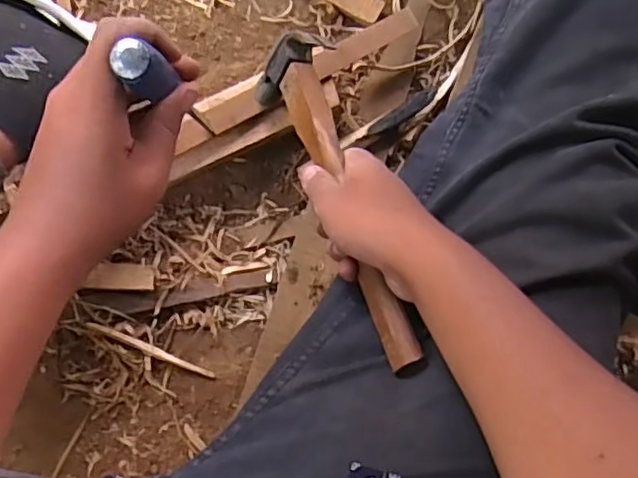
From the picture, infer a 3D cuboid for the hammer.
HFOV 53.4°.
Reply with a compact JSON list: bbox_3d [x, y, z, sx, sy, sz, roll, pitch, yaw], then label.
[{"bbox_3d":[0.011,-0.033,0.475,0.043,0.073,0.279,-16,65,-9],"label":"hammer"}]

